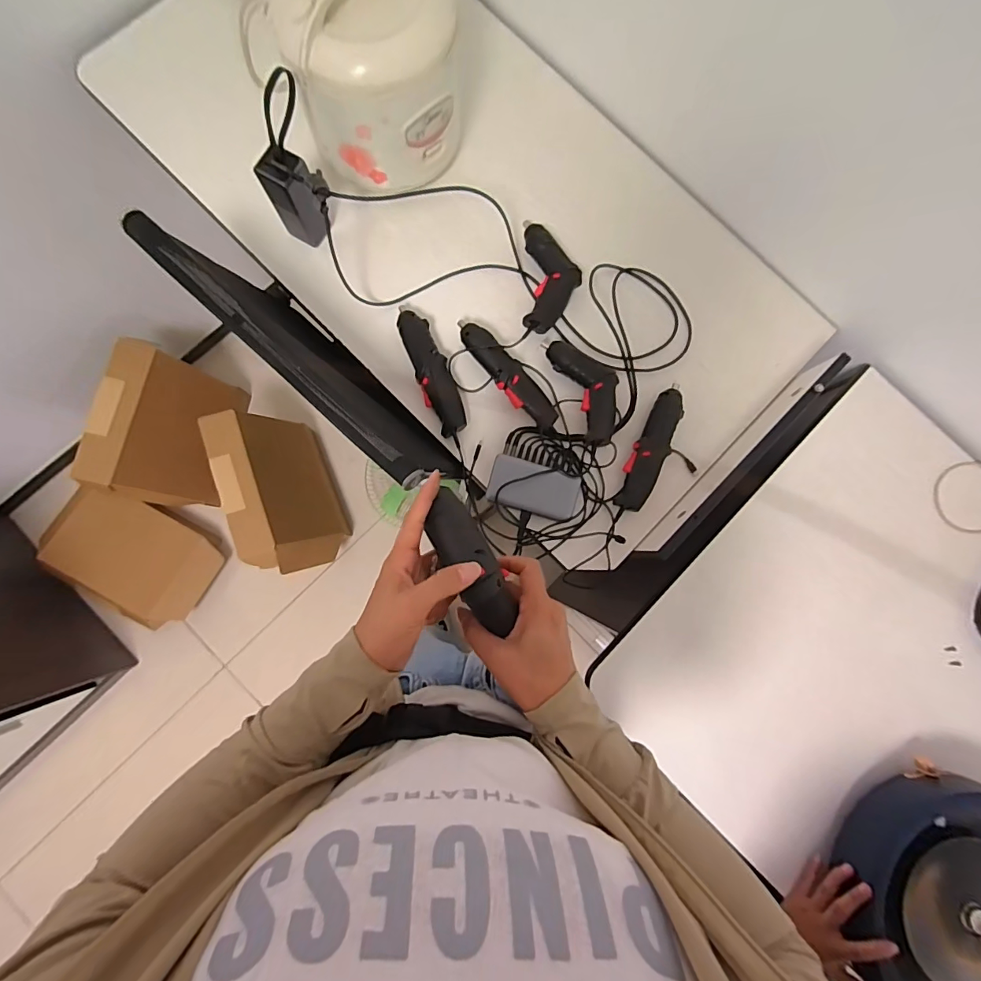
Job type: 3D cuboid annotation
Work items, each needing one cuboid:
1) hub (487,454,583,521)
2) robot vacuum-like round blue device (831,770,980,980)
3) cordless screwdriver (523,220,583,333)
[{"bbox_3d":[0.065,-0.003,0.677,0.130,0.031,0.071,16,83,-1],"label":"hub"},{"bbox_3d":[0.604,0.541,0.593,0.286,0.092,0.294,0,83,2],"label":"robot vacuum-like round blue device"},{"bbox_3d":[0.097,-0.332,0.734,0.090,0.042,0.177,2,82,-3],"label":"cordless screwdriver"}]

